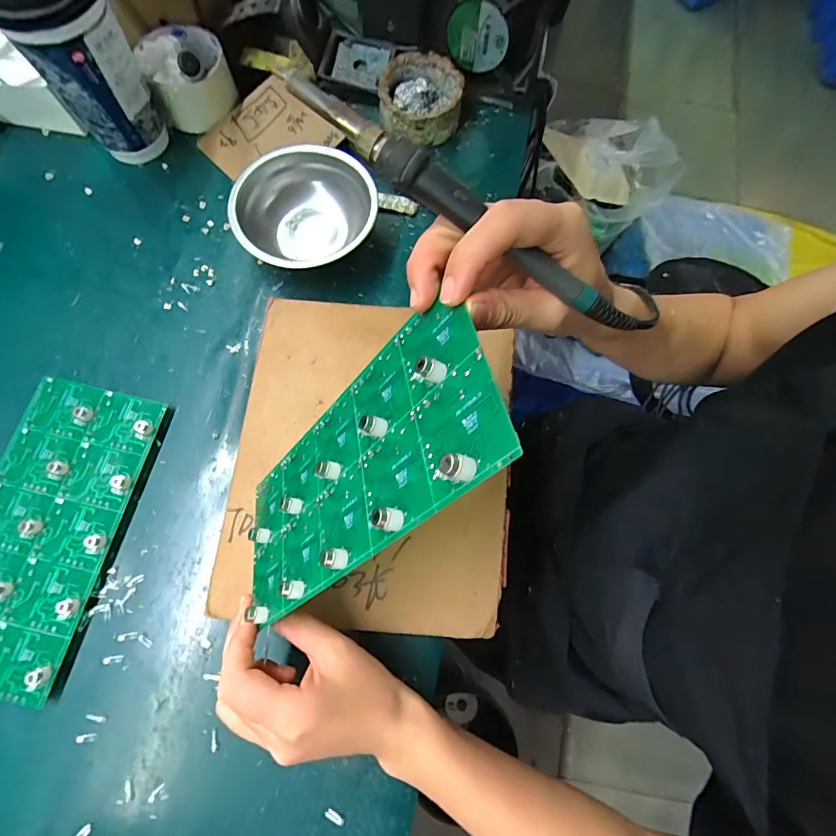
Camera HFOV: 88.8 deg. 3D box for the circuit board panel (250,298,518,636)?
[{"bbox_3d":[-0.045,0.032,0.233,0.011,0.219,0.103,20,42,-35],"label":"circuit board panel"}]

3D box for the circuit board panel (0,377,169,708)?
[{"bbox_3d":[-0.286,0.083,0.328,0.104,0.021,0.221,13,74,1],"label":"circuit board panel"}]

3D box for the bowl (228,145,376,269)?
[{"bbox_3d":[-0.100,-0.182,0.388,0.127,0.037,0.116,-16,76,-7],"label":"bowl"}]

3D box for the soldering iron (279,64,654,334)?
[{"bbox_3d":[0.029,-0.096,0.197,0.196,0.014,0.021,31,76,-8],"label":"soldering iron"}]

